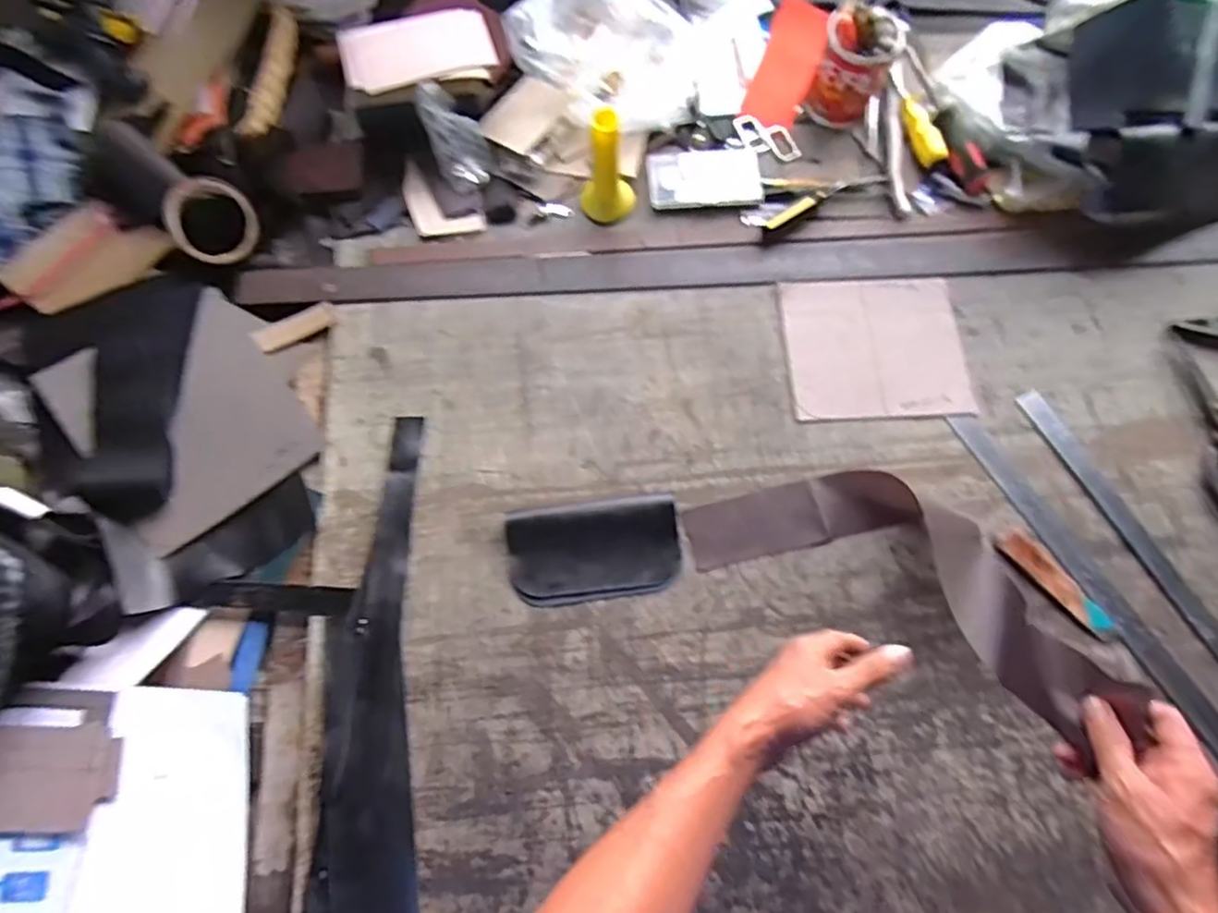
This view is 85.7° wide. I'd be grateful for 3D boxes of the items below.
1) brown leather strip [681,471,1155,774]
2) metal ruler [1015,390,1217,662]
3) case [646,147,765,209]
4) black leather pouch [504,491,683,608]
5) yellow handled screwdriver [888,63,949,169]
[{"bbox_3d":[0.264,0.101,0.600,0.361,0.073,0.170,24,57,31],"label":"brown leather strip"},{"bbox_3d":[0.540,0.135,0.614,0.029,0.008,0.464,-25,72,-10],"label":"metal ruler"},{"bbox_3d":[0.111,-0.328,0.764,0.129,0.011,0.089,-4,71,-2],"label":"case"},{"bbox_3d":[-0.013,0.088,0.624,0.161,0.022,0.094,-8,72,-4],"label":"black leather pouch"},{"bbox_3d":[0.365,-0.414,0.791,0.026,0.023,0.149,-13,72,-5],"label":"yellow handled screwdriver"}]

